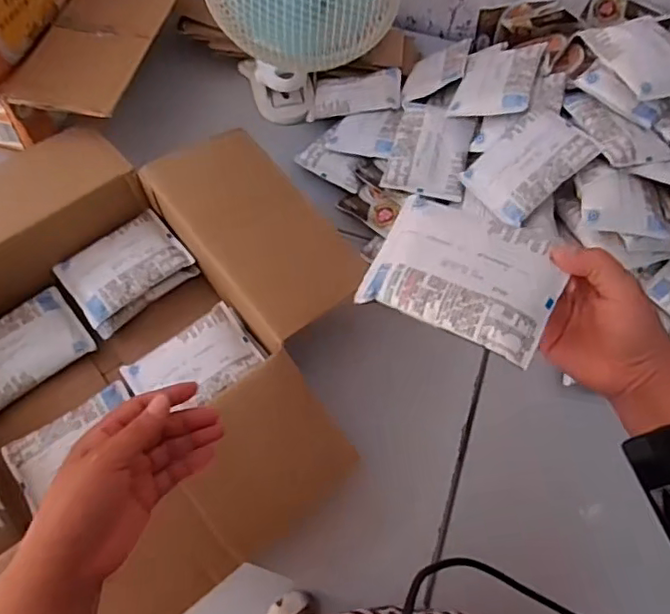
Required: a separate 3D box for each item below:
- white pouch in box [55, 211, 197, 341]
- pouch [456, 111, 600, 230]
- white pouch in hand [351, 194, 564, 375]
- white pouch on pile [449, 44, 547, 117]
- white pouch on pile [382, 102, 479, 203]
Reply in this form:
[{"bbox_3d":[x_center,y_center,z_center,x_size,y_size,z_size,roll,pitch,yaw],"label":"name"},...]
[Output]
[{"bbox_3d":[-0.242,-0.046,0.667,0.132,0.025,0.097,-34,70,-16],"label":"white pouch in box"},{"bbox_3d":[0.224,-0.168,0.664,0.131,0.019,0.094,-41,68,10],"label":"pouch"},{"bbox_3d":[0.091,-0.023,0.402,0.122,0.027,0.090,28,67,12],"label":"white pouch in hand"},{"bbox_3d":[0.203,-0.285,0.717,0.092,0.011,0.119,8,62,27],"label":"white pouch on pile"},{"bbox_3d":[0.120,-0.196,0.716,0.095,0.014,0.116,14,82,9],"label":"white pouch on pile"}]

